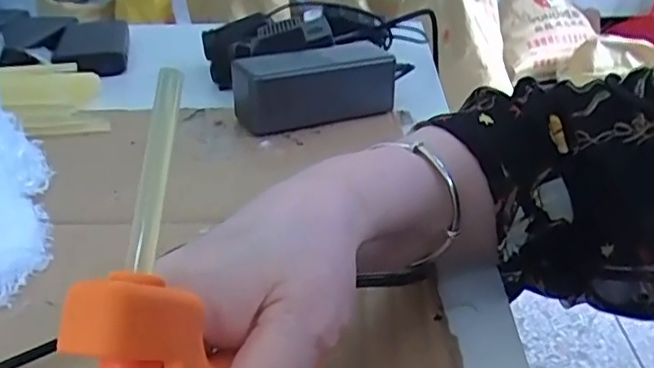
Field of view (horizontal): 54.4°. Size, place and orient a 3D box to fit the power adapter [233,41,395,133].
[{"bbox_3d":[-0.010,-0.079,0.524,0.128,0.052,0.053,-10,31,-25],"label":"power adapter"}]

